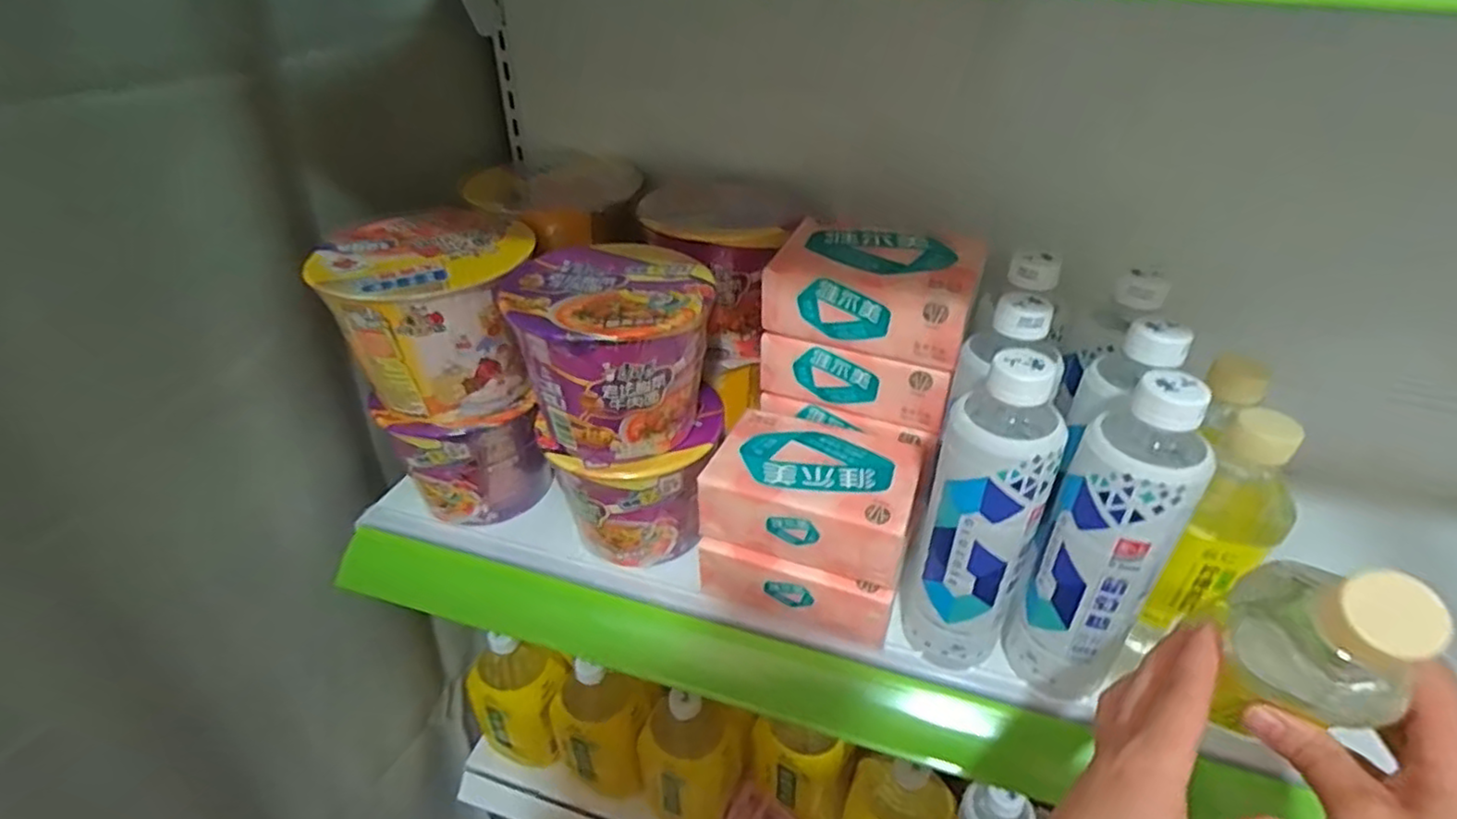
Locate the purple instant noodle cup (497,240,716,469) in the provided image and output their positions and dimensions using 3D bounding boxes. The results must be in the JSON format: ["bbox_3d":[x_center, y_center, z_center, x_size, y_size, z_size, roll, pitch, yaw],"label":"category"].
[{"bbox_3d":[-0.078,-0.036,0.463,0.120,0.106,0.125,1,36,-1],"label":"purple instant noodle cup"}]

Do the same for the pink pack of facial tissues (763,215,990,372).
[{"bbox_3d":[0.101,-0.086,0.471,0.130,0.057,0.092,14,38,17],"label":"pink pack of facial tissues"}]

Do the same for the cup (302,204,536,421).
[{"bbox_3d":[-0.212,-0.070,0.501,0.132,0.104,0.138,-13,38,-19],"label":"cup"}]

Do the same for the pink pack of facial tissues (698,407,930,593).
[{"bbox_3d":[0.060,0.051,0.465,0.132,0.051,0.097,14,38,17],"label":"pink pack of facial tissues"}]

